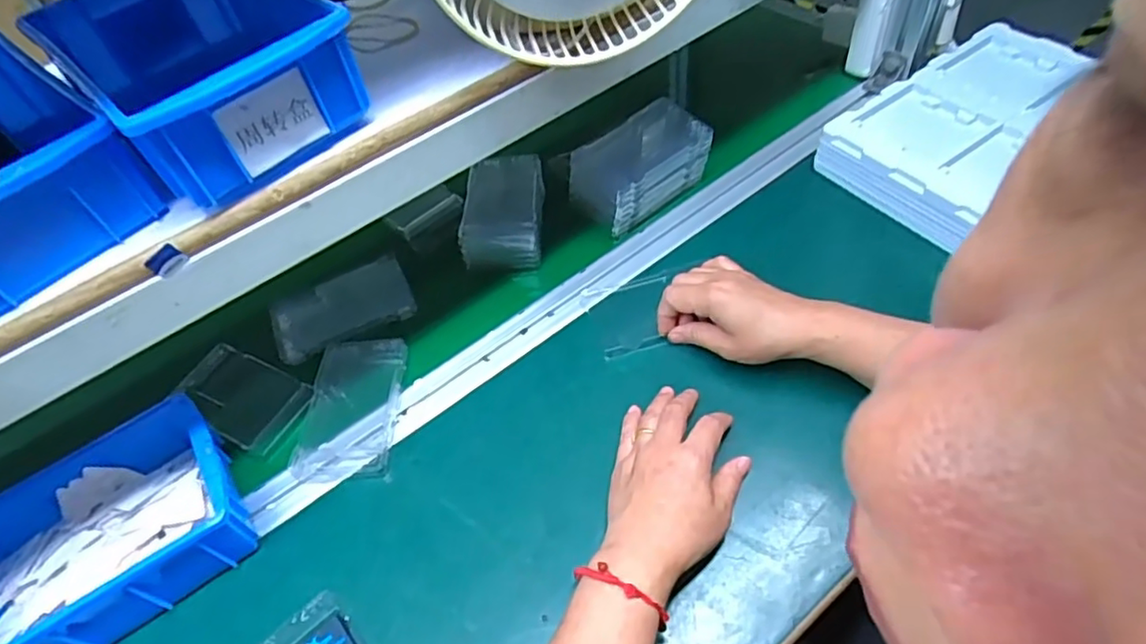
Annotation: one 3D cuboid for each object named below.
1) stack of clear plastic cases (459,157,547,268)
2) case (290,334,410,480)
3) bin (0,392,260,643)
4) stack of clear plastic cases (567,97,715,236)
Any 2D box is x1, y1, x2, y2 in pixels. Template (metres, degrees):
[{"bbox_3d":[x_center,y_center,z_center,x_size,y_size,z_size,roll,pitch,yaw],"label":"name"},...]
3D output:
[{"bbox_3d":[-0.068,-0.108,0.648,0.080,0.068,0.120,-5,51,5],"label":"stack of clear plastic cases"},{"bbox_3d":[-0.192,0.072,0.539,0.084,0.018,0.129,-5,51,5],"label":"case"},{"bbox_3d":[-0.349,0.157,0.459,0.203,0.062,0.142,-34,54,-18],"label":"bin"},{"bbox_3d":[0.068,-0.153,0.647,0.132,0.078,0.075,-33,54,-17],"label":"stack of clear plastic cases"}]

